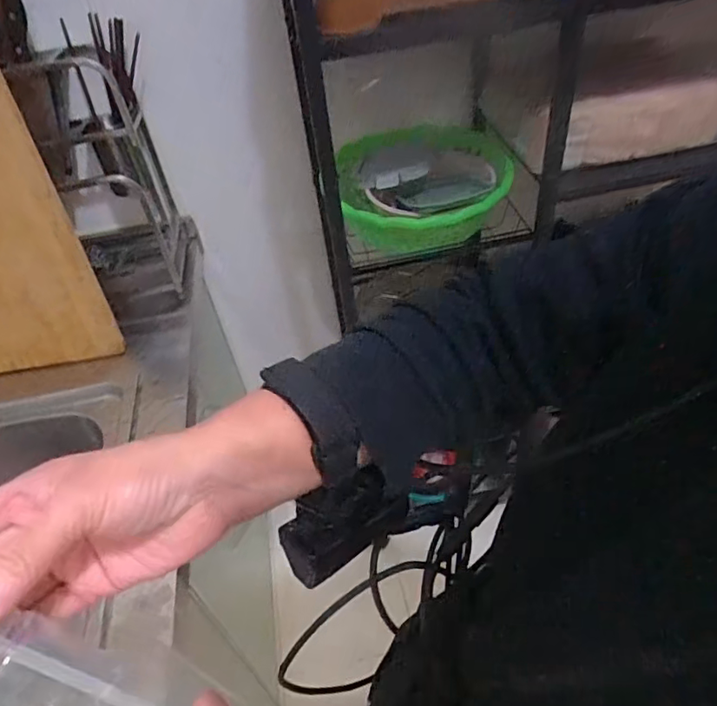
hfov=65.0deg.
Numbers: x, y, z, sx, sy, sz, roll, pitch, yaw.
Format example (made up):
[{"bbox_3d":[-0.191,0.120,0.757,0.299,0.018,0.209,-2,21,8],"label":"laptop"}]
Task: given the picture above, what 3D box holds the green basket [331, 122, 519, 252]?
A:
[{"bbox_3d":[0.104,-0.272,0.900,0.259,0.106,0.251,-3,44,4],"label":"green basket"}]

